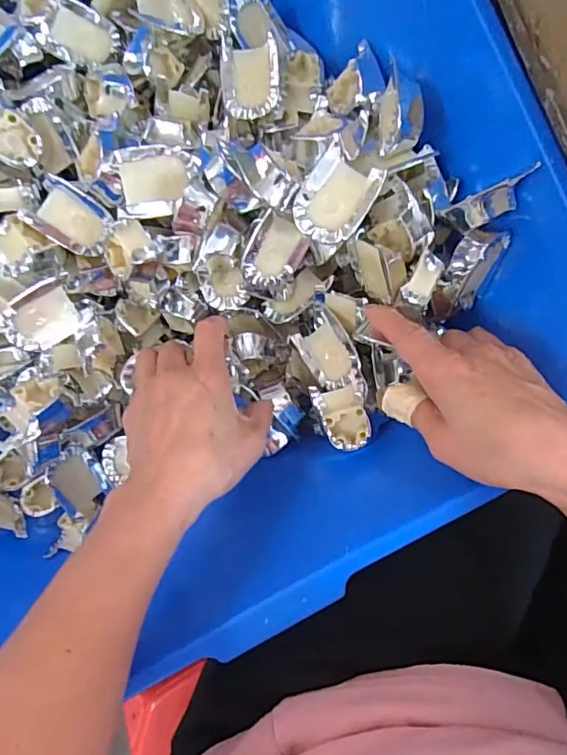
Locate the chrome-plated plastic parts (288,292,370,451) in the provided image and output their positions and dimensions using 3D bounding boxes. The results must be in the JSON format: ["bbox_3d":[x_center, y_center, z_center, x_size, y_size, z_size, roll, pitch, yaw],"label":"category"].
[{"bbox_3d":[0.034,-0.002,0.355,0.035,0.030,0.102,-13,75,-5],"label":"chrome-plated plastic parts"}]

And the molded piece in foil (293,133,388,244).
[{"bbox_3d":[0.030,-0.106,0.306,0.039,0.018,0.054,36,87,-5],"label":"molded piece in foil"}]

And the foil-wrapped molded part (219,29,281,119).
[{"bbox_3d":[-0.022,-0.204,0.350,0.039,0.018,0.051,-8,91,-6],"label":"foil-wrapped molded part"}]

